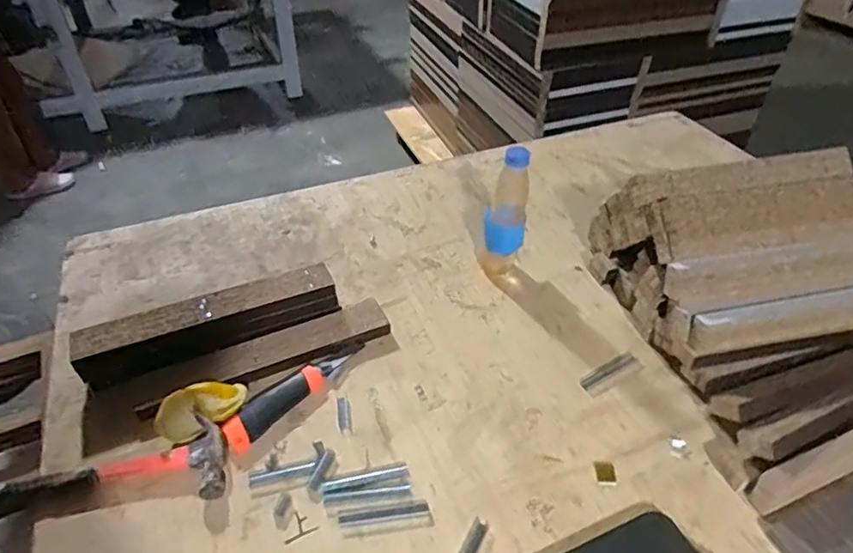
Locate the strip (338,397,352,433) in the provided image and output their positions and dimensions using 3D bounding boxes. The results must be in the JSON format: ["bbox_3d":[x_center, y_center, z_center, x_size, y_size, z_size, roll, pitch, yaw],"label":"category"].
[{"bbox_3d":[-0.095,0.157,0.654,0.013,0.004,0.048,-6,41,-9],"label":"strip"}]

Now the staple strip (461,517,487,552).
[{"bbox_3d":[0.045,0.254,0.547,0.014,0.004,0.051,19,43,19],"label":"staple strip"}]

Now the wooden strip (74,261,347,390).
[{"bbox_3d":[-0.263,0.062,0.707,0.304,0.064,0.063,-18,44,-21],"label":"wooden strip"}]

